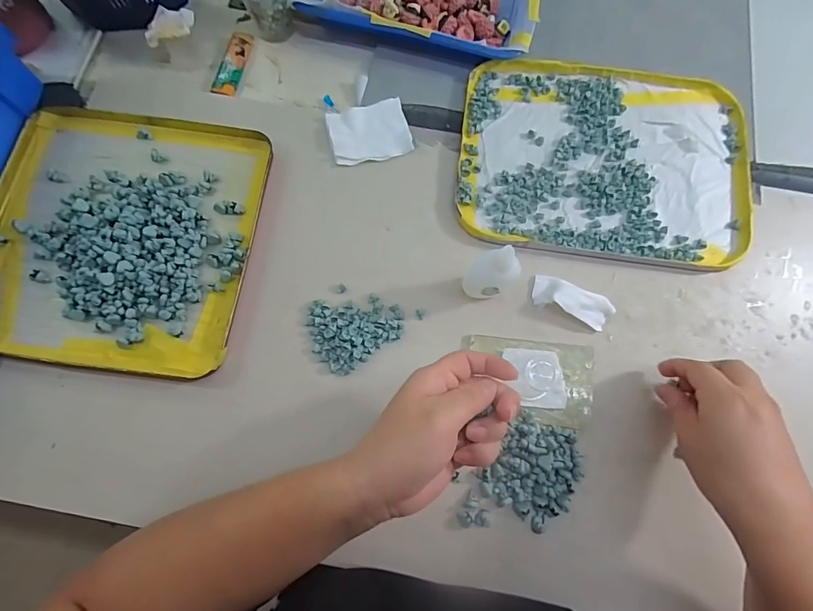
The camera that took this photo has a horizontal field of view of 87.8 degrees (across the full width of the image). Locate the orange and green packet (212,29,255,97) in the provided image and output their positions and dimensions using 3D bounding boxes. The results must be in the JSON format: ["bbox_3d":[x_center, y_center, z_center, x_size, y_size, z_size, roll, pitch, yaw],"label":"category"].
[{"bbox_3d":[-0.183,-0.255,0.448,0.022,0.010,0.077,13,75,3],"label":"orange and green packet"}]

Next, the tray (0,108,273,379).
[{"bbox_3d":[-0.259,-0.068,0.378,0.237,0.024,0.237,7,75,1],"label":"tray"}]

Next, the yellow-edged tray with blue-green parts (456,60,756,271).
[{"bbox_3d":[0.193,-0.145,0.416,0.273,0.011,0.206,8,75,1],"label":"yellow-edged tray with blue-green parts"}]

